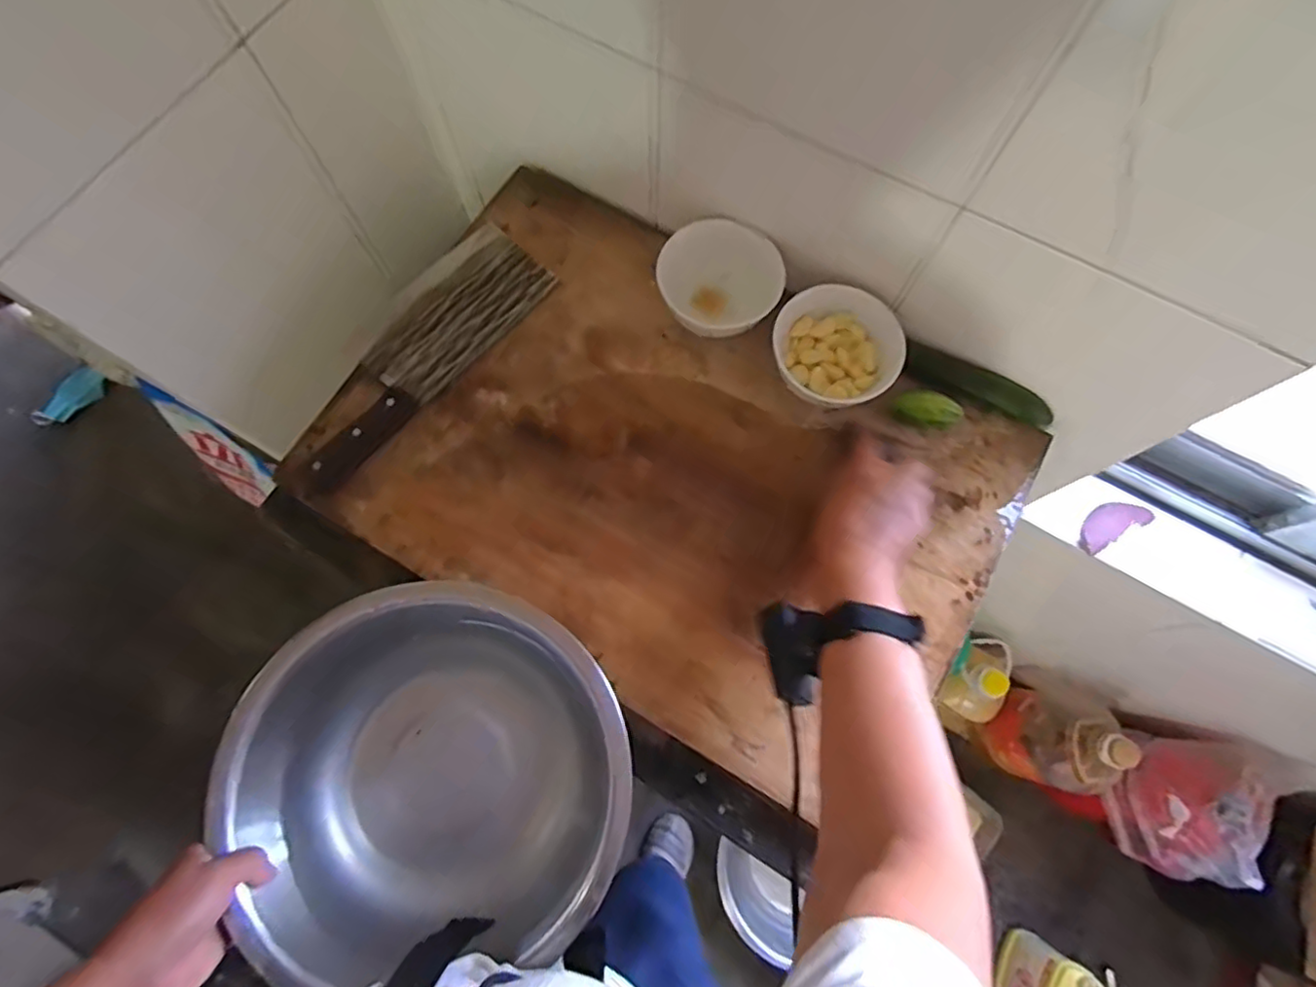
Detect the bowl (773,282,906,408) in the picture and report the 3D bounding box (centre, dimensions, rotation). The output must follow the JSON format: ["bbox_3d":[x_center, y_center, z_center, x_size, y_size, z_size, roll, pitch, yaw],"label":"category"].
[{"bbox_3d":[0.156,-0.125,0.552,0.106,0.053,0.098,0,74,-1],"label":"bowl"}]

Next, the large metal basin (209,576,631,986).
[{"bbox_3d":[-0.164,0.206,0.472,0.276,0.079,0.257,-7,74,-3],"label":"large metal basin"}]

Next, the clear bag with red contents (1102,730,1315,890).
[{"bbox_3d":[0.824,0.462,0.946,0.232,0.162,0.174,-43,79,-12],"label":"clear bag with red contents"}]

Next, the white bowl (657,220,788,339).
[{"bbox_3d":[0.053,-0.186,0.572,0.109,0.063,0.096,37,76,9],"label":"white bowl"}]

